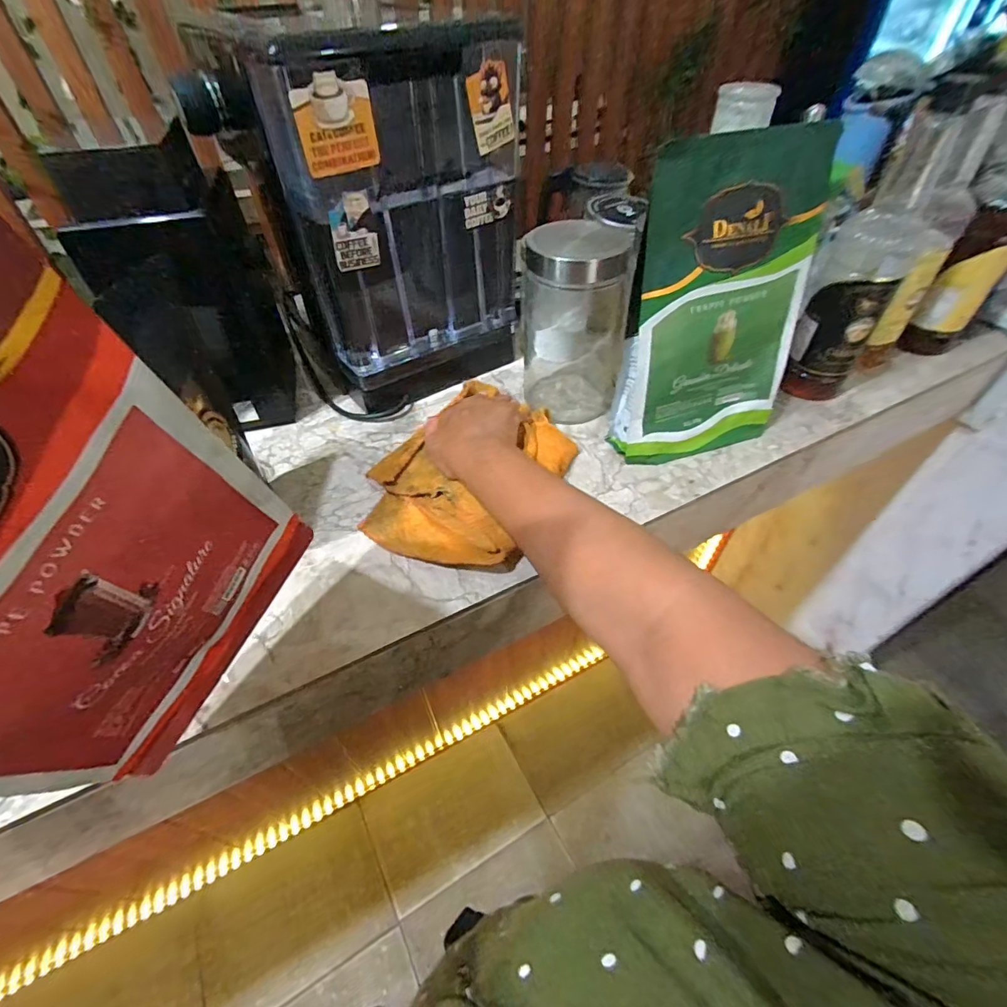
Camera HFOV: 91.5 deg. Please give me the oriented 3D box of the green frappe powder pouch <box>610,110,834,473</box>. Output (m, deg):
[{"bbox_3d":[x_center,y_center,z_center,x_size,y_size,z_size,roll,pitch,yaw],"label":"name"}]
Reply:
[{"bbox_3d":[0.192,-0.152,0.441,0.166,0.231,0.067,-18,51,-15],"label":"green frappe powder pouch"}]

